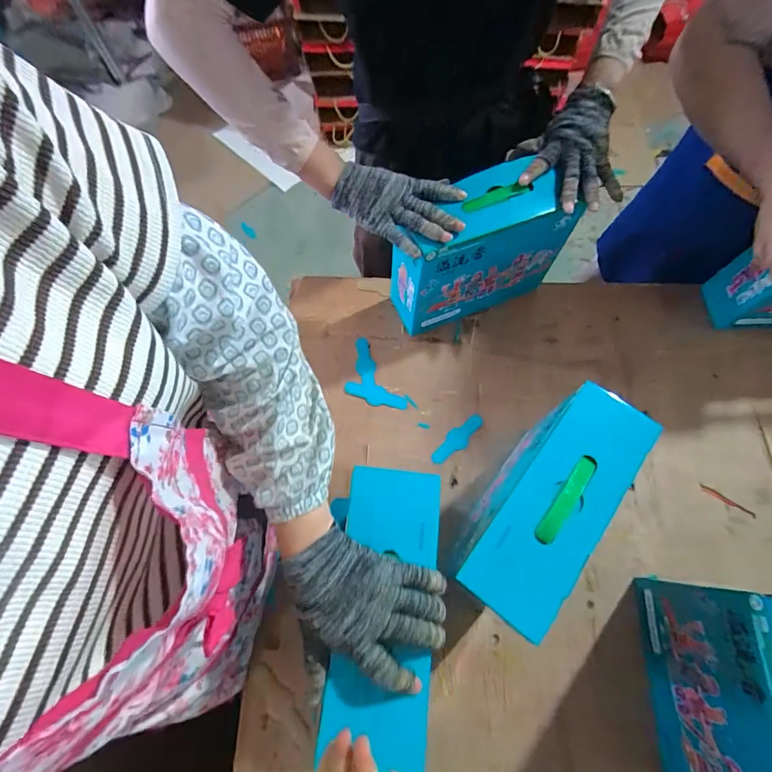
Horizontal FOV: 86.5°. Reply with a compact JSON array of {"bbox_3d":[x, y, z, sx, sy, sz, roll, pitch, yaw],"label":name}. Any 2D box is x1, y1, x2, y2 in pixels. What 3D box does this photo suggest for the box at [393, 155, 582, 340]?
[{"bbox_3d":[0.145,-0.207,0.658,0.249,0.232,0.083,-22,71,-9],"label":"box"}]

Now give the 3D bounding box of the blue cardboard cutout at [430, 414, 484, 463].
[{"bbox_3d":[0.118,0.086,0.669,0.110,0.009,0.035,-42,75,-15],"label":"blue cardboard cutout"}]

